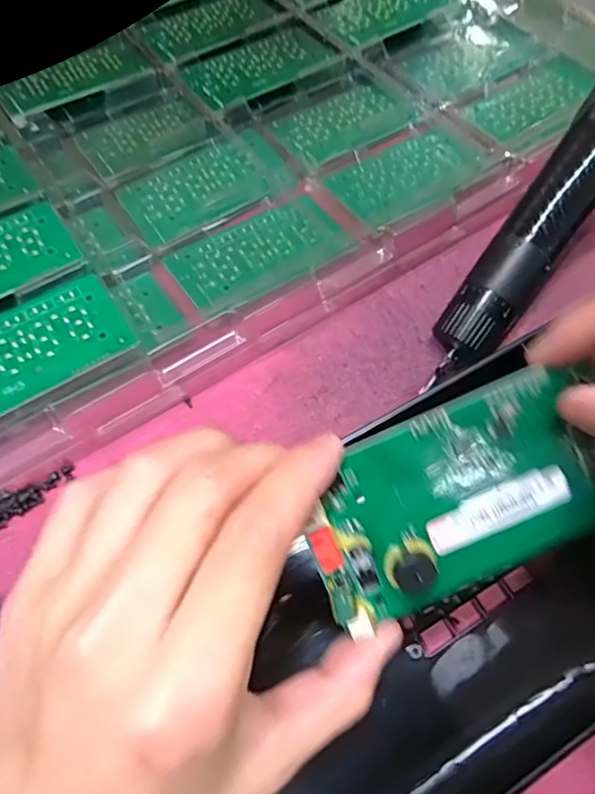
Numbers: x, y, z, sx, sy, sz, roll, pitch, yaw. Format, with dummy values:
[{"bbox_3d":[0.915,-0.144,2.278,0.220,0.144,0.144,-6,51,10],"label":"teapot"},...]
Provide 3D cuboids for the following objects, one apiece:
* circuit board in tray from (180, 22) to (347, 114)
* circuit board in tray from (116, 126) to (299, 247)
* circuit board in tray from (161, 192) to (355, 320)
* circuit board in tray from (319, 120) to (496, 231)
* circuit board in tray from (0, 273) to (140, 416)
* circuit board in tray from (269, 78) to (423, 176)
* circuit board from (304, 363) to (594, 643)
[{"bbox_3d":[-0.028,-0.243,0.402,0.106,0.010,0.059,-31,67,-14],"label":"circuit board in tray"},{"bbox_3d":[-0.058,-0.141,0.358,0.108,0.007,0.063,-30,67,-13],"label":"circuit board in tray"},{"bbox_3d":[-0.023,-0.088,0.331,0.103,0.007,0.055,-30,67,-14],"label":"circuit board in tray"},{"bbox_3d":[0.071,-0.147,0.356,0.094,0.009,0.054,-29,67,-13],"label":"circuit board in tray"},{"bbox_3d":[-0.143,-0.023,0.283,0.105,0.004,0.059,-29,65,-16],"label":"circuit board in tray"},{"bbox_3d":[0.030,-0.196,0.385,0.090,0.016,0.065,-28,67,-13],"label":"circuit board in tray"},{"bbox_3d":[0.053,0.033,0.177,0.100,0.009,0.060,-22,100,-3],"label":"circuit board"}]

